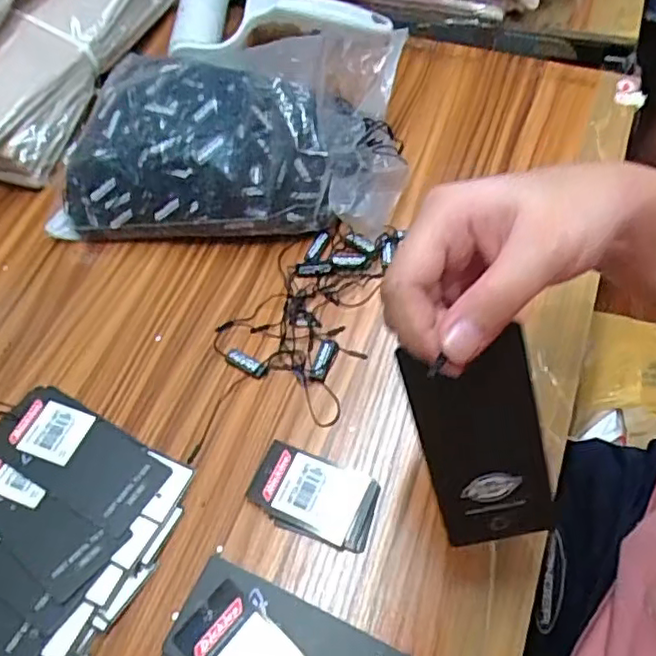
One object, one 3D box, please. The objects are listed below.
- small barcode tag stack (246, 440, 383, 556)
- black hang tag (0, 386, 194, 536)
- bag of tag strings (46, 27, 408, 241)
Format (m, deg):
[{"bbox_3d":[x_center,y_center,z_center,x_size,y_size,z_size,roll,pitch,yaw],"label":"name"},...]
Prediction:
[{"bbox_3d":[-0.008,0.095,0.353,0.070,0.009,0.044,15,61,13],"label":"small barcode tag stack"},{"bbox_3d":[-0.142,0.076,0.365,0.119,0.004,0.050,26,54,14],"label":"black hang tag"},{"bbox_3d":[-0.071,-0.143,0.452,0.244,0.087,0.149,2,59,5],"label":"bag of tag strings"}]

